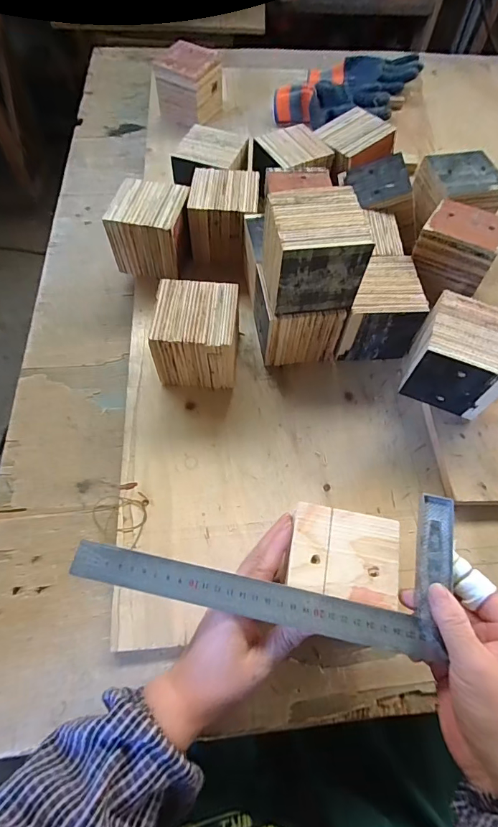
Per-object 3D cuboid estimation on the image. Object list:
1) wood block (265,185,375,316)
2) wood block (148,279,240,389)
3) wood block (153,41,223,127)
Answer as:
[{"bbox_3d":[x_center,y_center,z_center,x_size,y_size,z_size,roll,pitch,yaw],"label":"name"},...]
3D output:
[{"bbox_3d":[0.066,-0.174,0.440,0.100,0.086,0.096,-1,62,-2],"label":"wood block"},{"bbox_3d":[-0.058,-0.090,0.502,0.093,0.103,0.091,3,62,3],"label":"wood block"},{"bbox_3d":[-0.114,-0.625,0.787,0.096,0.094,0.119,23,65,13],"label":"wood block"}]

